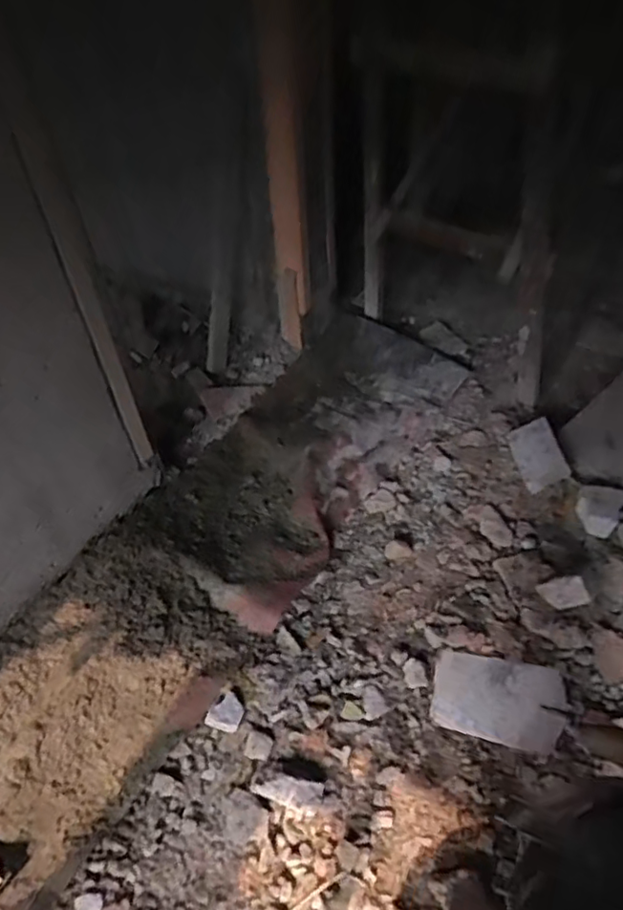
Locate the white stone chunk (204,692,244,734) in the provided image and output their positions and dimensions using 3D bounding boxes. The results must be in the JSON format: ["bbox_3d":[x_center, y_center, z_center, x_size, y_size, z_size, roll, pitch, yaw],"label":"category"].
[{"bbox_3d":[-0.200,0.597,1.376,0.085,0.054,0.074,23,49,15],"label":"white stone chunk"}]

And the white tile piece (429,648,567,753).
[{"bbox_3d":[0.213,0.281,0.680,0.140,0.008,0.090,6,78,22],"label":"white tile piece"}]

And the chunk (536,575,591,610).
[{"bbox_3d":[0.677,0.372,1.576,0.132,0.103,0.054,5,49,9],"label":"chunk"}]

